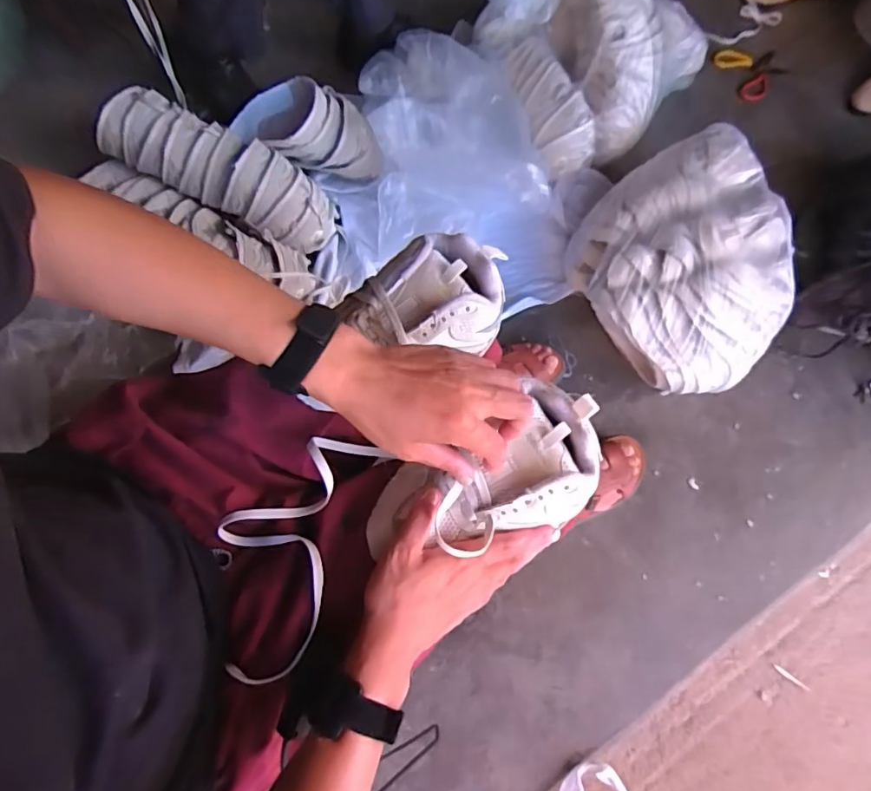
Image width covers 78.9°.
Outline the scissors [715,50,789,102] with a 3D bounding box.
[{"bbox_3d":[0.755,-0.764,1.243,0.172,0.031,0.138,-22,77,-14],"label":"scissors"}]

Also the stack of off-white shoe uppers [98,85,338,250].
[{"bbox_3d":[-0.367,-0.391,0.923,0.404,0.092,0.121,26,70,-10],"label":"stack of off-white shoe uppers"}]

